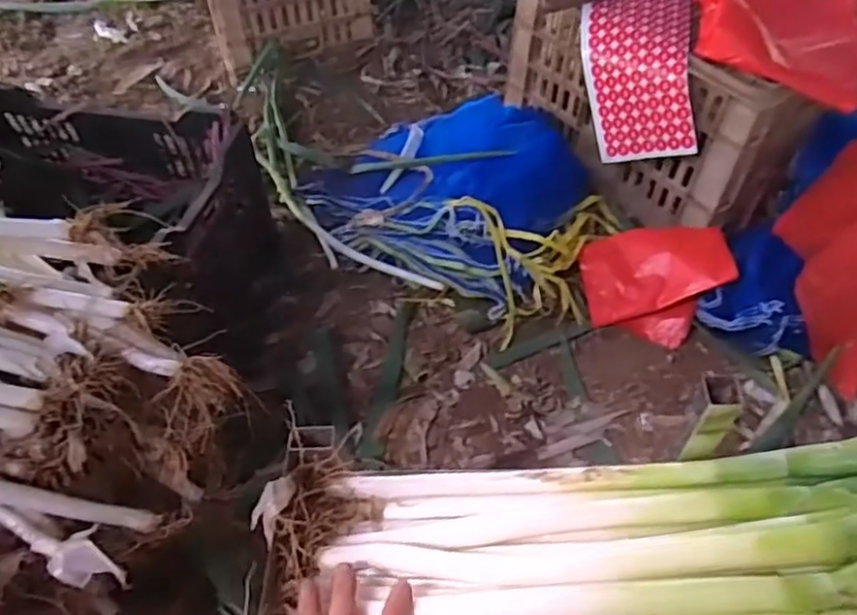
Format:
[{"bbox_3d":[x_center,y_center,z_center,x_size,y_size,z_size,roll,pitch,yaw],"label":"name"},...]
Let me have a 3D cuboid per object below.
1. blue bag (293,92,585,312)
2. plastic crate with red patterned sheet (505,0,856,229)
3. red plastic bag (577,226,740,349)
[{"bbox_3d":[0.032,-0.227,1.167,0.460,0.128,0.393,27,58,18],"label":"blue bag"},{"bbox_3d":[0.395,-0.379,1.140,0.314,0.281,0.495,-24,56,-18],"label":"plastic crate with red patterned sheet"},{"bbox_3d":[0.345,-0.045,1.025,0.212,0.091,0.156,8,54,5],"label":"red plastic bag"}]

